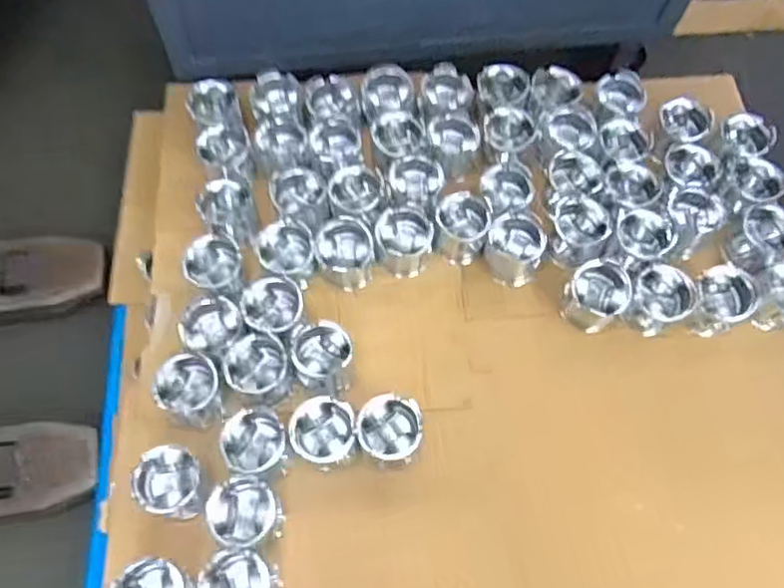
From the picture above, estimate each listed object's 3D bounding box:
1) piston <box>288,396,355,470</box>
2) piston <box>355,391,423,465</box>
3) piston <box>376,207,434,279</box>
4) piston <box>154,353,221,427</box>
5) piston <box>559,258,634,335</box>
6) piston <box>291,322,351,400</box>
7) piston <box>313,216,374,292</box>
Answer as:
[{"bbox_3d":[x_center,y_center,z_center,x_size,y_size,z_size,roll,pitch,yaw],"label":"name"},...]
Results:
[{"bbox_3d":[-0.099,0.211,0.995,0.089,0.118,0.089,0,66,0],"label":"piston"},{"bbox_3d":[-0.002,0.206,0.991,0.088,0.109,0.090,0,66,0],"label":"piston"},{"bbox_3d":[0.021,-0.080,1.127,0.087,0.103,0.095,0,66,0],"label":"piston"},{"bbox_3d":[-0.302,0.148,1.018,0.088,0.095,0.088,0,66,0],"label":"piston"},{"bbox_3d":[0.321,0.007,1.085,0.088,0.115,0.082,0,66,0],"label":"piston"},{"bbox_3d":[-0.103,0.103,1.036,0.084,0.103,0.096,22,68,10],"label":"piston"},{"bbox_3d":[-0.079,-0.062,1.117,0.090,0.110,0.091,0,66,0],"label":"piston"}]

